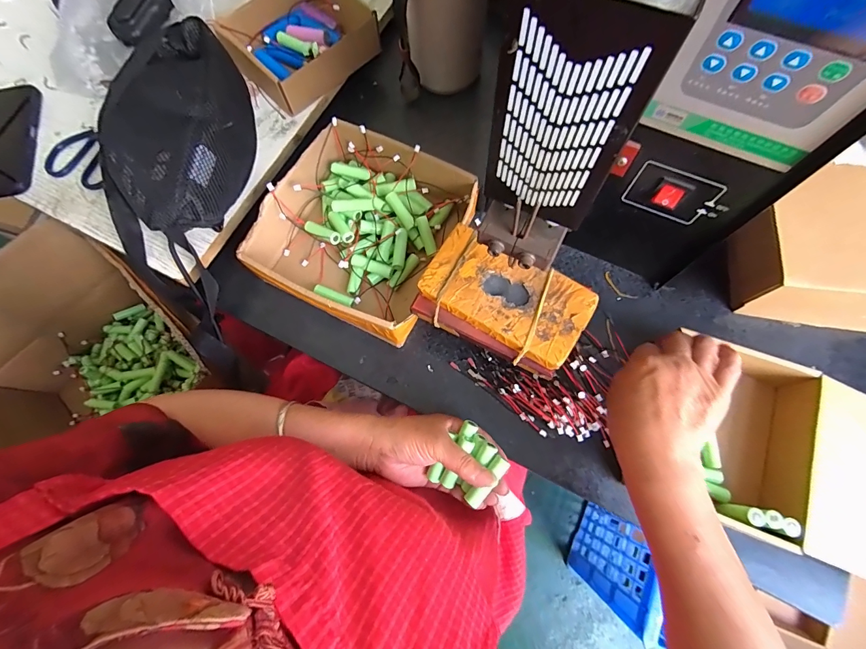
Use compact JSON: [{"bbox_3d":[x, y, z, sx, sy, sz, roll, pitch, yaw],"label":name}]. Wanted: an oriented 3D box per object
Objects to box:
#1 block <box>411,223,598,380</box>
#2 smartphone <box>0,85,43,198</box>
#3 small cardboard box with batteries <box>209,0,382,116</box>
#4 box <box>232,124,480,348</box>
[{"bbox_3d":[0.065,-0.021,0.362,0.145,0.024,0.089,28,76,10],"label":"block"},{"bbox_3d":[-0.552,-0.233,0.496,0.094,0.012,0.169,-7,73,0],"label":"smartphone"},{"bbox_3d":[-0.172,-0.371,0.506,0.165,0.055,0.140,-42,76,-10],"label":"small cardboard box with batteries"},{"bbox_3d":[-0.081,-0.109,0.443,0.198,0.062,0.204,25,76,9],"label":"box"}]

